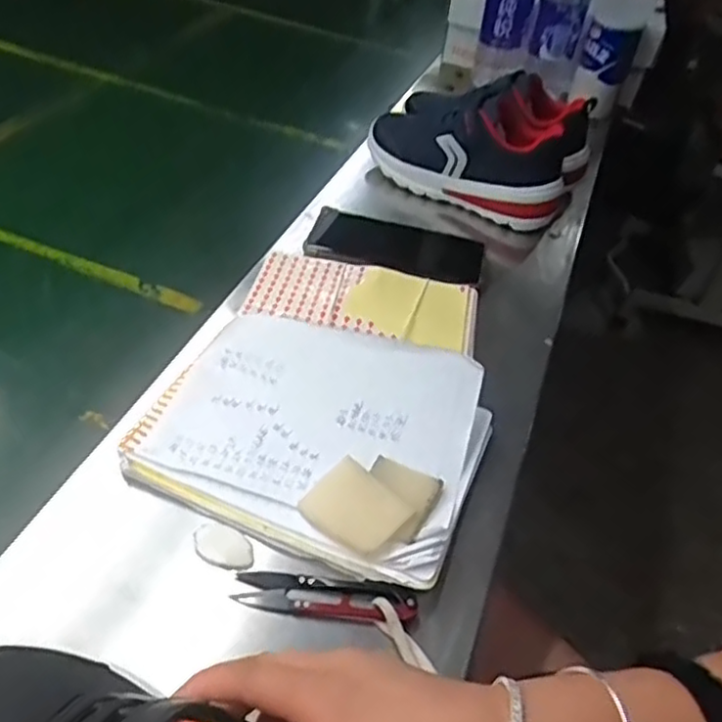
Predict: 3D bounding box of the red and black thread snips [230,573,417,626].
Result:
[{"bbox_3d":[-0.020,0.134,0.390,0.099,0.013,0.023,6,41,5],"label":"red and black thread snips"}]

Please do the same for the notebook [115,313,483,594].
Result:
[{"bbox_3d":[-0.028,0.040,0.456,0.208,0.036,0.163,17,44,17],"label":"notebook"}]

